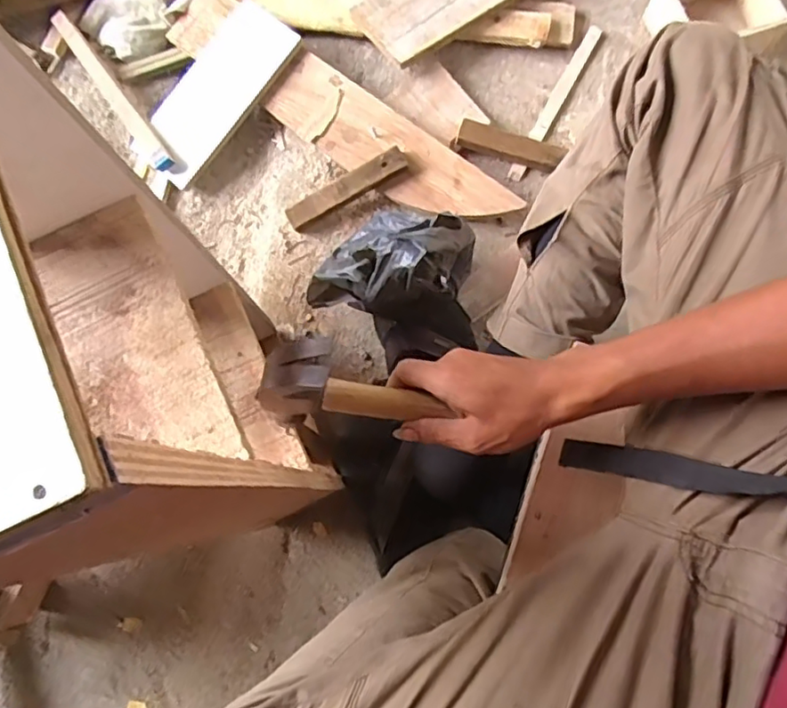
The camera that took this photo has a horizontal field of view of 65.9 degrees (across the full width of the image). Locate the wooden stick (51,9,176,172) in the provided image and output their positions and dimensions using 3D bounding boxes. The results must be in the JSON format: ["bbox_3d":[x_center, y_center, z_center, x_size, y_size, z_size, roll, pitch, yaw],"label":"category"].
[{"bbox_3d":[-0.397,-0.374,0.859,0.032,0.029,0.303,-35,79,-6],"label":"wooden stick"}]

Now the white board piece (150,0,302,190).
[{"bbox_3d":[-0.252,-0.368,0.847,0.122,0.021,0.257,39,91,13],"label":"white board piece"}]

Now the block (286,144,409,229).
[{"bbox_3d":[-0.062,-0.220,0.808,0.173,0.019,0.034,-28,77,9],"label":"block"}]

